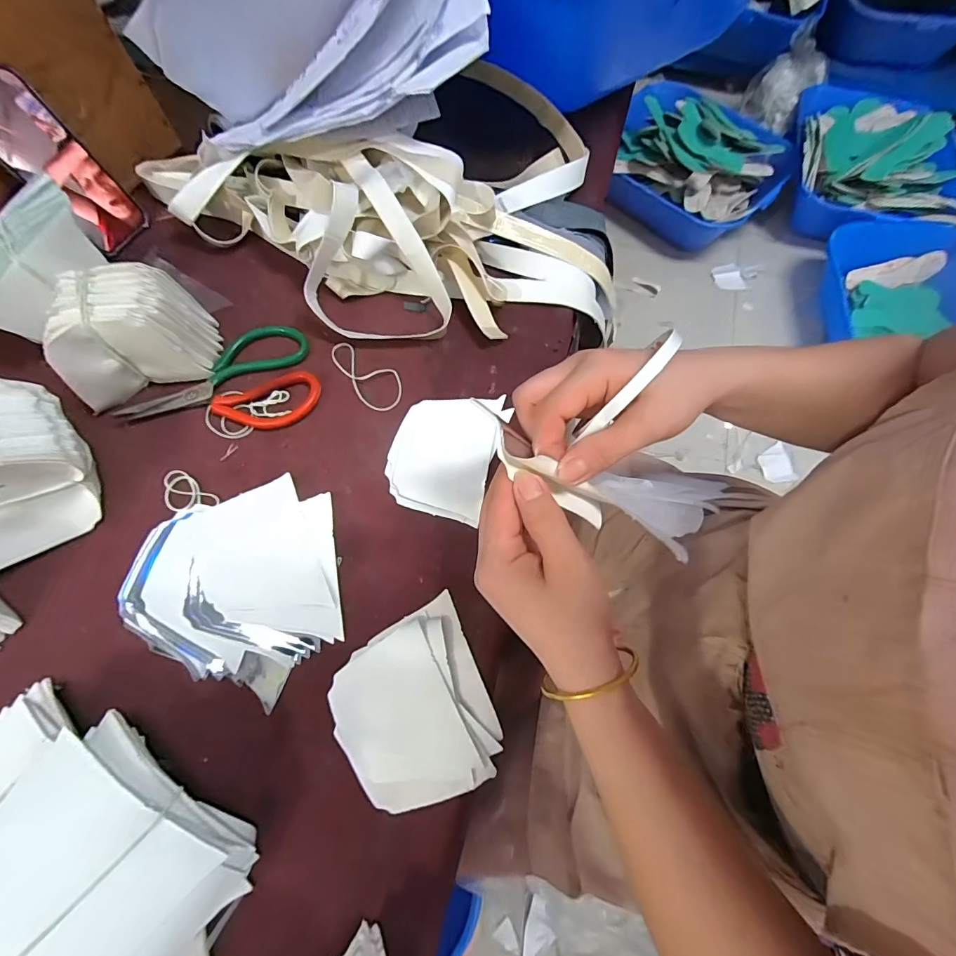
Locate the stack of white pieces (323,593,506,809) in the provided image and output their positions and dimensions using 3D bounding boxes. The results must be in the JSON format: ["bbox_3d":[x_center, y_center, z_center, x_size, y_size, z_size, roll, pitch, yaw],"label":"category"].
[{"bbox_3d":[-0.050,0.179,0.330,0.113,0.010,0.132,-22,72,-10],"label":"stack of white pieces"}]

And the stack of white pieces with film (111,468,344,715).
[{"bbox_3d":[-0.201,0.090,0.348,0.157,0.029,0.164,-10,70,-6],"label":"stack of white pieces with film"}]

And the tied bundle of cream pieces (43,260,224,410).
[{"bbox_3d":[-0.324,-0.134,0.393,0.122,0.089,0.079,-19,71,-9],"label":"tied bundle of cream pieces"}]

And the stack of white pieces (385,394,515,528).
[{"bbox_3d":[-0.032,-0.029,0.408,0.098,0.009,0.129,16,70,4],"label":"stack of white pieces"}]

